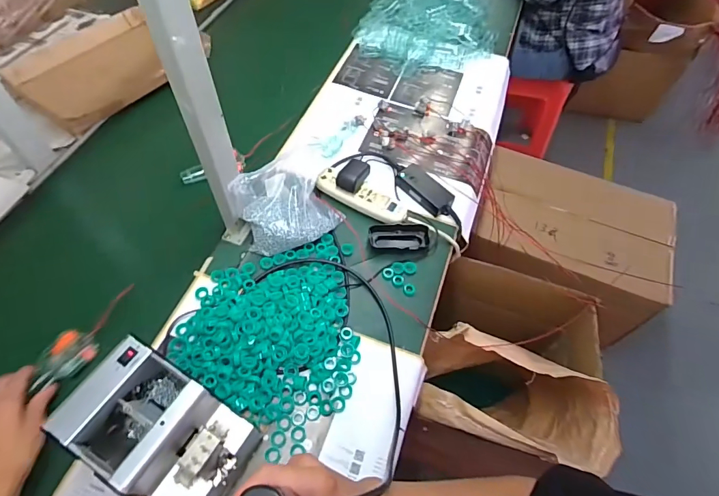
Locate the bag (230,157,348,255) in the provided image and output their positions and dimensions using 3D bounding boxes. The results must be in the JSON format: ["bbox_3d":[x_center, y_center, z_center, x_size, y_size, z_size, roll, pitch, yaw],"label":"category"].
[{"bbox_3d":[-0.132,-0.077,0.742,0.170,0.112,0.140,-31,63,-20],"label":"bag"}]

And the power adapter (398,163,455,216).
[{"bbox_3d":[0.130,-0.115,0.828,0.051,0.030,0.122,-37,66,-23],"label":"power adapter"}]

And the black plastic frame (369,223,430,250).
[{"bbox_3d":[0.073,-0.021,0.772,0.108,0.028,0.052,7,57,2],"label":"black plastic frame"}]

